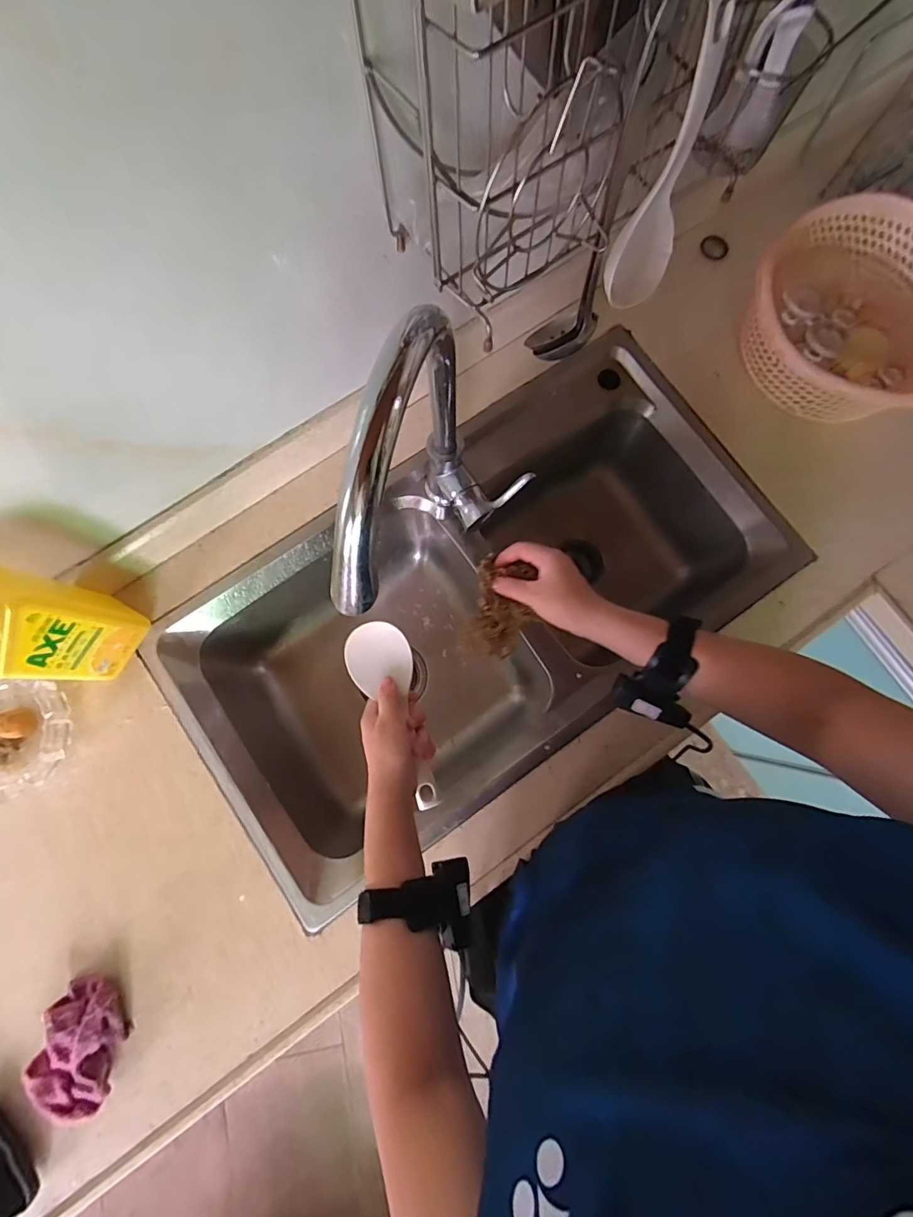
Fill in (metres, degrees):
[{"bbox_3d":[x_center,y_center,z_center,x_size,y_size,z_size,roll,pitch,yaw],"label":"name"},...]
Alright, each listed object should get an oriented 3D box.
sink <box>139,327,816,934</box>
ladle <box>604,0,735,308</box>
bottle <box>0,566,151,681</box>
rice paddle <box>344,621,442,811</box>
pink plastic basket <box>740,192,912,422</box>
[{"bbox_3d":[0.036,0.012,0.700,0.752,0.224,0.426,-37,81,-6],"label":"sink"},{"bbox_3d":[0.158,-0.315,0.366,0.044,0.191,0.075,28,81,6],"label":"ladle"},{"bbox_3d":[-0.402,0.014,0.449,0.068,0.281,0.087,28,81,6],"label":"bottle"},{"bbox_3d":[-0.059,0.109,0.507,0.065,0.007,0.195,-21,87,-3],"label":"rice paddle"},{"bbox_3d":[0.503,-0.363,0.623,0.262,0.099,0.259,-42,81,-7],"label":"pink plastic basket"}]

